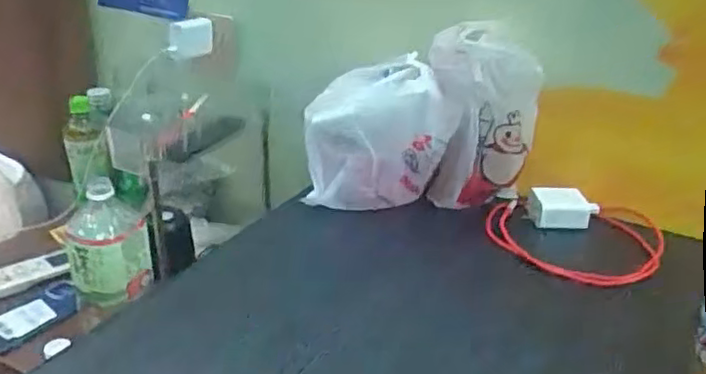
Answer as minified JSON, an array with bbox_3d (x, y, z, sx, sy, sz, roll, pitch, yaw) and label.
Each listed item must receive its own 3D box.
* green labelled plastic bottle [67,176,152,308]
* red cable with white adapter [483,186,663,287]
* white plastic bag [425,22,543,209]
[{"bbox_3d":[-0.291,0.063,0.773,0.084,0.141,0.072,-7,27,-18],"label":"green labelled plastic bottle"},{"bbox_3d":[0.236,0.047,0.701,0.180,0.030,0.157,10,27,15],"label":"red cable with white adapter"},{"bbox_3d":[0.141,-0.075,0.727,0.113,0.195,0.058,6,26,9],"label":"white plastic bag"}]

